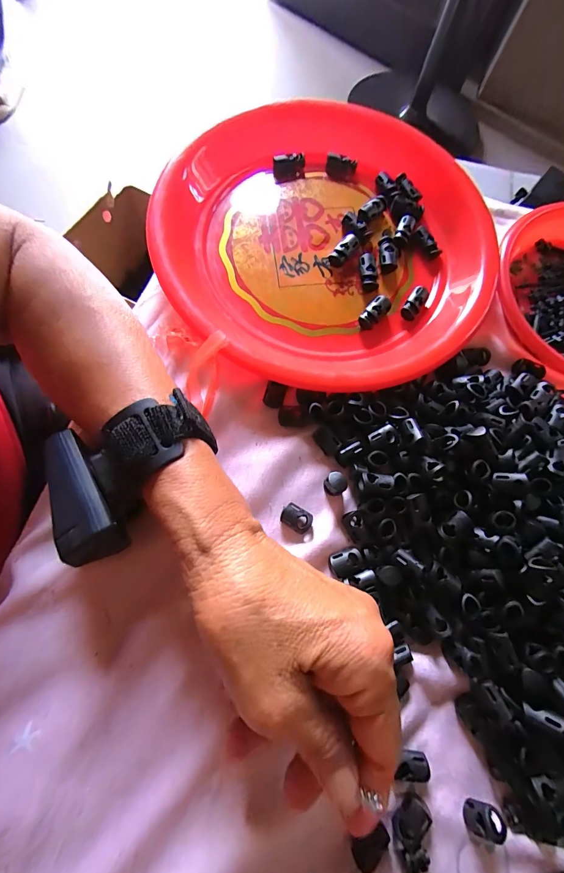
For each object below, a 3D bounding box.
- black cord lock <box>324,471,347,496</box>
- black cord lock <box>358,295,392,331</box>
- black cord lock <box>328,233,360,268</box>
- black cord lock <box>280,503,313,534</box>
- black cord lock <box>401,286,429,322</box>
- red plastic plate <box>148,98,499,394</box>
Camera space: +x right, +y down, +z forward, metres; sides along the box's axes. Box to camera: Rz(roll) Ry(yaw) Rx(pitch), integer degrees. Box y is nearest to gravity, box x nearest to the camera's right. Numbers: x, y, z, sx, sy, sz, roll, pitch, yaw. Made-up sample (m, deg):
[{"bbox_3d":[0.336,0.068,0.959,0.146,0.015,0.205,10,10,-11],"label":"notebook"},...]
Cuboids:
[{"bbox_3d":[0.035,0.031,0.225,0.014,0.018,0.012,29,74,3],"label":"black cord lock"},{"bbox_3d":[0.071,-0.095,0.263,0.029,0.010,0.013,-42,82,-14],"label":"black cord lock"},{"bbox_3d":[0.050,-0.148,0.273,0.012,0.008,0.032,40,75,6],"label":"black cord lock"},{"bbox_3d":[0.010,0.053,0.221,0.020,0.009,0.014,32,74,4],"label":"black cord lock"},{"bbox_3d":[0.104,-0.104,0.268,0.013,0.009,0.030,33,74,4],"label":"black cord lock"},{"bbox_3d":[0.035,-0.152,0.266,0.245,0.028,0.248,1,74,-5],"label":"red plastic plate"}]

